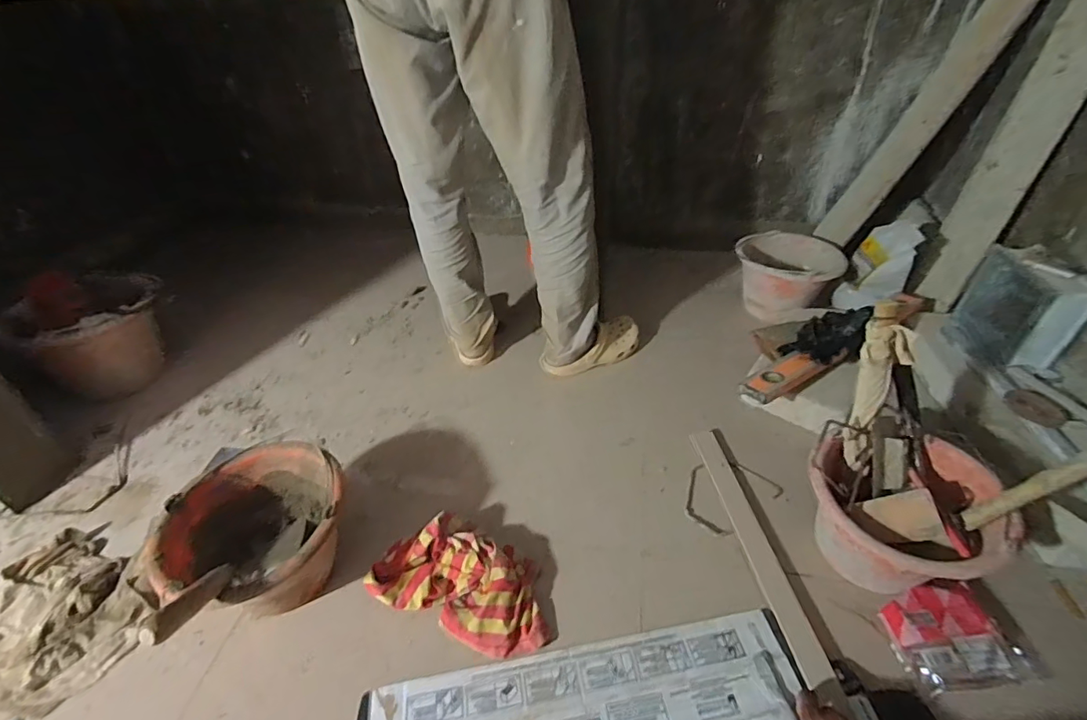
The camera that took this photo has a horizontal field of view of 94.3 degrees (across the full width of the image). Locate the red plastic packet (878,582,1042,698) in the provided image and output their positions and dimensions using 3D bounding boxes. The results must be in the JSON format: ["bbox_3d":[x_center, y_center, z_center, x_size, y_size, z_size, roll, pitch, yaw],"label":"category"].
[{"bbox_3d":[0.560,0.375,0.694,0.162,0.030,0.124,-6,40,-6],"label":"red plastic packet"}]

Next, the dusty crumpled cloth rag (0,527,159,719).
[{"bbox_3d":[-0.722,0.377,0.743,0.265,0.045,0.200,24,46,27],"label":"dusty crumpled cloth rag"}]

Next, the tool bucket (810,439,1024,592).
[{"bbox_3d":[0.514,0.241,0.757,0.250,0.185,0.220,8,41,12],"label":"tool bucket"}]

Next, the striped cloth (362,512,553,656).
[{"bbox_3d":[-0.114,0.326,0.755,0.267,0.076,0.157,13,42,17],"label":"striped cloth"}]

